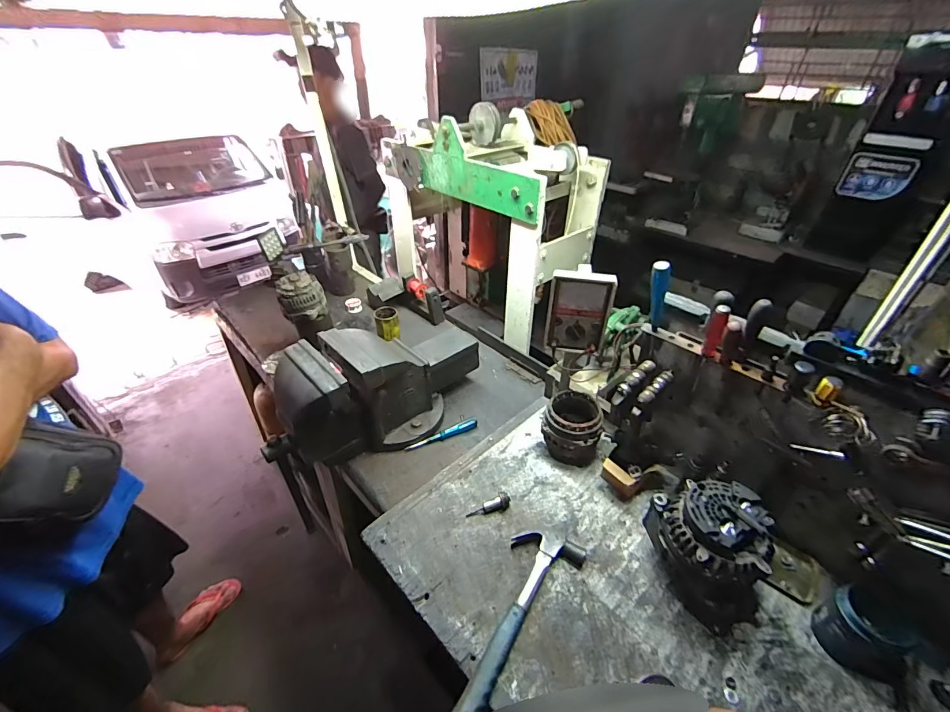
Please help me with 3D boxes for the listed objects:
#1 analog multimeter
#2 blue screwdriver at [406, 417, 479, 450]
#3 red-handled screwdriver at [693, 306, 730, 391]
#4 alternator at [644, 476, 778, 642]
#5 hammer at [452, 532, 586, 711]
[{"bbox_3d":[0.218,-0.093,0.851,0.122,0.177,0.046,8,38,9],"label":"analog multimeter"},{"bbox_3d":[-0.082,0.203,1.046,0.198,0.019,0.025,-19,42,-24],"label":"blue screwdriver"},{"bbox_3d":[0.402,-0.012,0.700,0.027,0.178,0.033,24,43,27],"label":"red-handled screwdriver"},{"bbox_3d":[0.401,0.322,0.681,0.151,0.196,0.184,-10,39,-14],"label":"alternator"},{"bbox_3d":[0.065,0.428,0.682,0.120,0.029,0.326,24,43,27],"label":"hammer"}]

